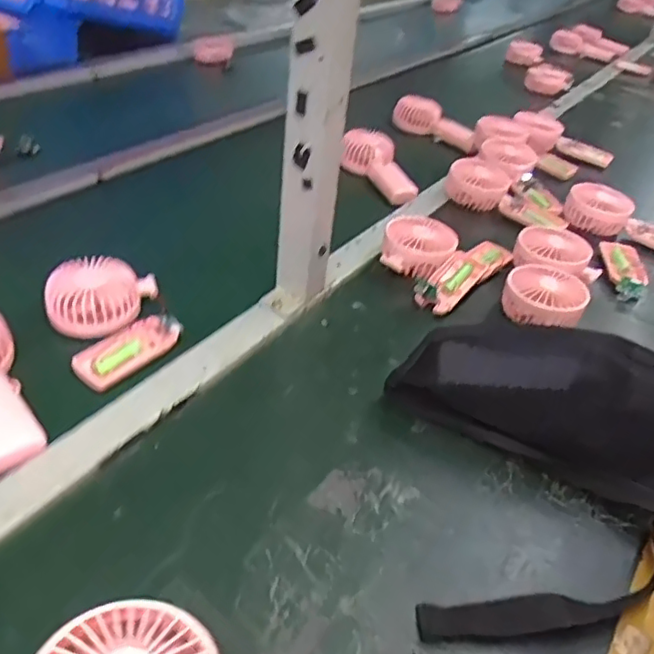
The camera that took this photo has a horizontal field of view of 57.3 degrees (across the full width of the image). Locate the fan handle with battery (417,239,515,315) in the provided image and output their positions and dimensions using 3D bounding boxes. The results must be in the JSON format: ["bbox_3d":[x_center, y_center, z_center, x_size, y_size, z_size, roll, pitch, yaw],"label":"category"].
[{"bbox_3d":[0.163,-0.063,0.709,0.054,0.035,0.166,28,43,27],"label":"fan handle with battery"}]

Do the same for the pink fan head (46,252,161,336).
[{"bbox_3d":[-0.229,-0.029,0.603,0.080,0.055,0.088,15,39,13],"label":"pink fan head"}]

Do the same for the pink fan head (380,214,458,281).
[{"bbox_3d":[0.112,-0.097,0.732,0.088,0.044,0.083,8,38,3],"label":"pink fan head"}]

